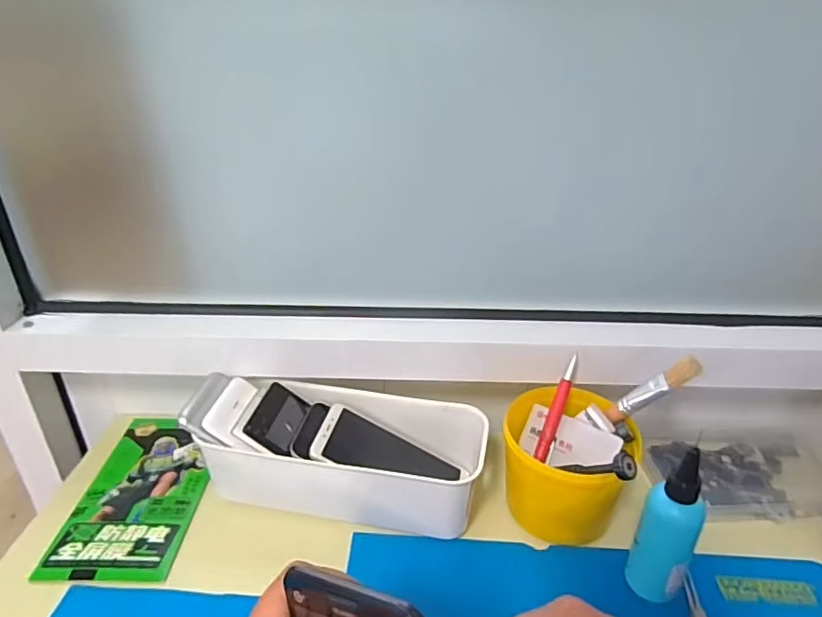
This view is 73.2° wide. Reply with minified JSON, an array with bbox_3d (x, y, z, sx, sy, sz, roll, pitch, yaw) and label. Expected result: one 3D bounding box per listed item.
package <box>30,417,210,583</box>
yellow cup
[{"bbox_3d":[-0.247,0.168,0.518,0.108,0.007,0.189,2,29,1],"label":"package"},{"bbox_3d":[0.132,0.135,0.486,0.112,0.093,0.102,1,29,0],"label":"yellow cup"}]

